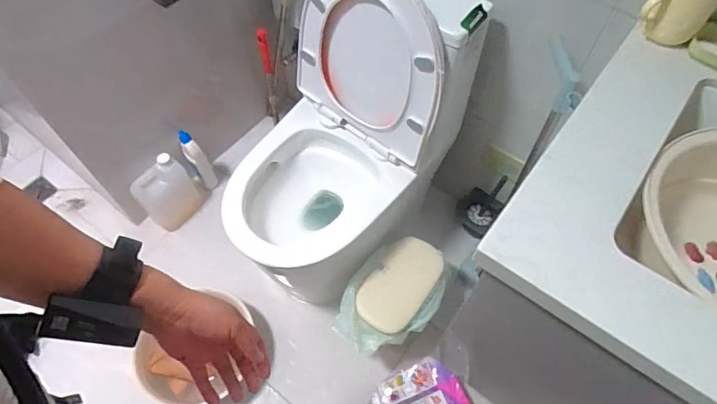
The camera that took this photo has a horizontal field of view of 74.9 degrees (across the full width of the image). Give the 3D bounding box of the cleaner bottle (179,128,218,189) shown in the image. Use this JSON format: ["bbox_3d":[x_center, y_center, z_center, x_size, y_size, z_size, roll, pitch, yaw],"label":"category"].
[{"bbox_3d":[-0.504,-0.137,1.459,0.060,0.214,0.086,-32,64,-18],"label":"cleaner bottle"}]

